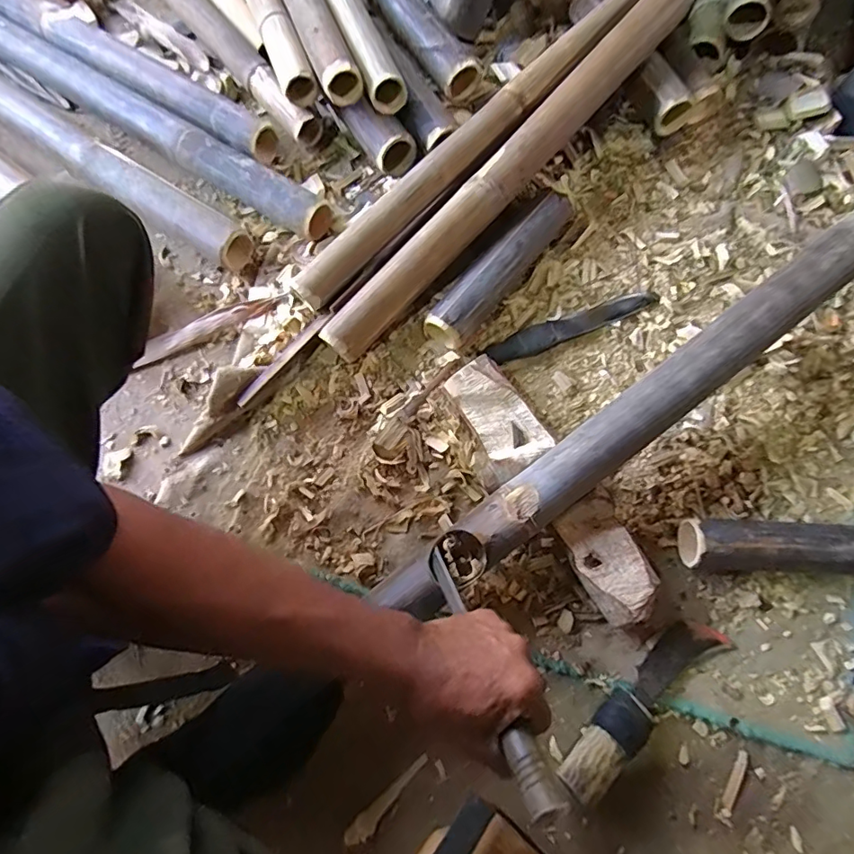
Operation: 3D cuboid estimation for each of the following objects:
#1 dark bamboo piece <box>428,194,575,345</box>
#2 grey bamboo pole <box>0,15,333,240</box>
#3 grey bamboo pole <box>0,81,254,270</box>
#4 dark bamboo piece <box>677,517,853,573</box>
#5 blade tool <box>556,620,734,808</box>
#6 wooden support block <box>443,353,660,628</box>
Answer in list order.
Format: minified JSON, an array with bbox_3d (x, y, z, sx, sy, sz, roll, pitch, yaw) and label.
[{"bbox_3d":[0.098,-0.205,0.651,0.061,0.056,0.259,41,79,8],"label":"dark bamboo piece"},{"bbox_3d":[-0.415,-0.437,0.707,0.646,0.056,0.060,31,78,6],"label":"grey bamboo pole"},{"bbox_3d":[-0.498,-0.394,0.692,0.623,0.050,0.061,34,78,7],"label":"grey bamboo pole"},{"bbox_3d":[0.425,0.135,0.574,0.259,0.058,0.056,2,76,-1],"label":"dark bamboo piece"},{"bbox_3d":[0.235,0.294,0.537,0.237,0.044,0.059,-39,80,-10],"label":"blade tool"},{"bbox_3d":[0.134,0.068,0.581,0.088,0.055,0.328,-34,79,-9],"label":"wooden support block"}]

